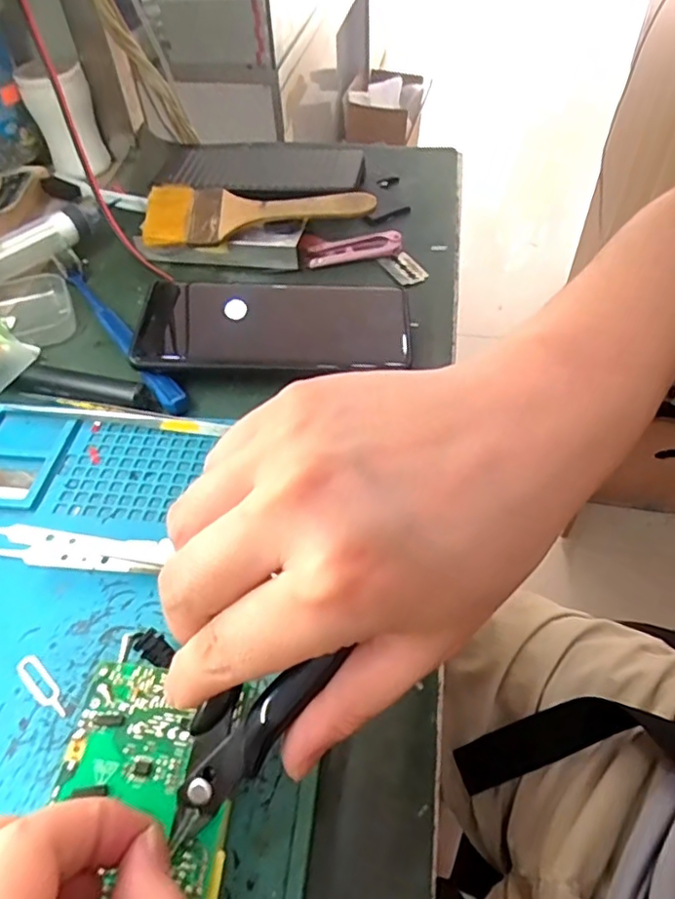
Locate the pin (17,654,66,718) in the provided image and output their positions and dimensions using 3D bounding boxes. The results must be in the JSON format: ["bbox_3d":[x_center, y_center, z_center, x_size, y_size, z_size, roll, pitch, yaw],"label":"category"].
[{"bbox_3d":[-0.122,0.097,0.244,0.034,0.004,0.009,36,60,28],"label":"pin"}]

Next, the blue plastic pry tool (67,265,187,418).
[{"bbox_3d":[-0.142,-0.077,0.382,0.014,0.016,0.170,-31,55,-22],"label":"blue plastic pry tool"}]

